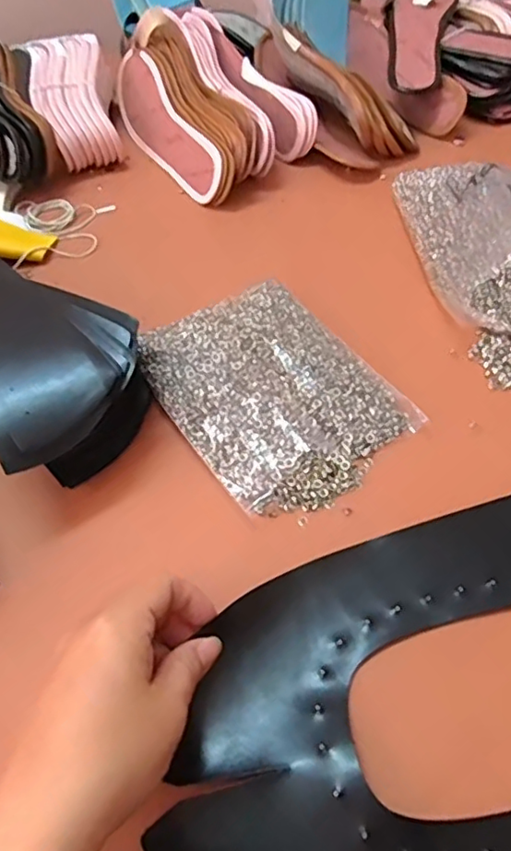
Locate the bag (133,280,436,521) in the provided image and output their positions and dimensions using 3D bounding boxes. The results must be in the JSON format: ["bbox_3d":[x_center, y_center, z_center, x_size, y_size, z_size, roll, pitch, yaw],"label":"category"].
[{"bbox_3d":[0.012,-0.027,0.395,0.134,0.032,0.169,-31,58,-18],"label":"bag"}]

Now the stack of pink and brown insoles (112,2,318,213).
[{"bbox_3d":[-0.060,-0.337,0.602,0.137,0.087,0.237,-33,59,-20],"label":"stack of pink and brown insoles"}]

